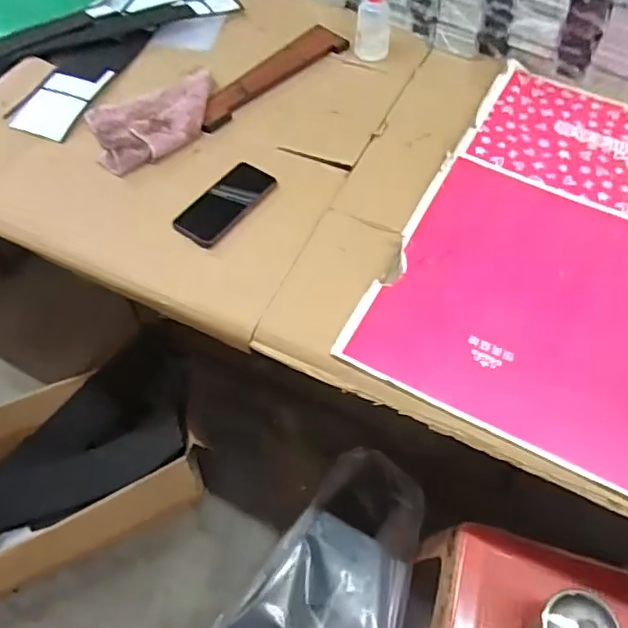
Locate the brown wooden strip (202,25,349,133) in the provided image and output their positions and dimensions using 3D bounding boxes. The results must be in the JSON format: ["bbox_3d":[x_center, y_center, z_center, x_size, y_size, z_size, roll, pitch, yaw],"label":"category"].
[{"bbox_3d":[-0.070,-0.431,1.052,0.086,0.016,0.359,34,63,19],"label":"brown wooden strip"}]

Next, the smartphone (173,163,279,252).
[{"bbox_3d":[-0.133,-0.173,0.886,0.080,0.011,0.167,28,61,16],"label":"smartphone"}]

